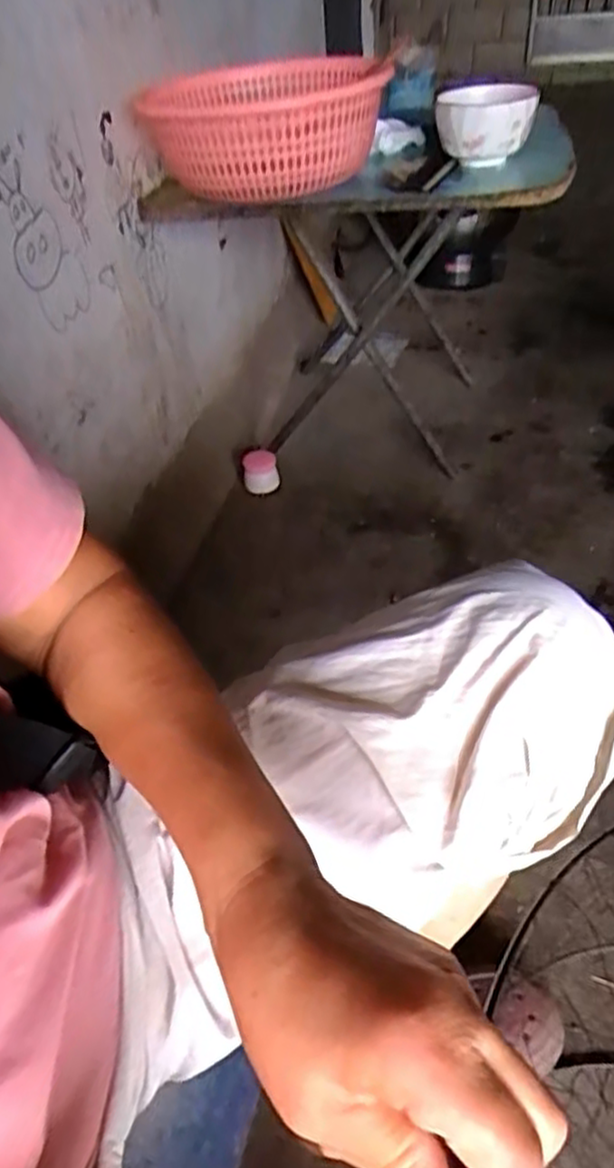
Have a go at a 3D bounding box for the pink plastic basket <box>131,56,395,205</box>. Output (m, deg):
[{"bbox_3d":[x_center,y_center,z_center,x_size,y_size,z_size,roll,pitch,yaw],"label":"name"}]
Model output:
[{"bbox_3d":[-0.068,-0.607,0.923,0.295,0.111,0.315,-8,44,-2],"label":"pink plastic basket"}]

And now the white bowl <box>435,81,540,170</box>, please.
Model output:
[{"bbox_3d":[0.236,-0.605,0.917,0.122,0.081,0.138,-2,44,5],"label":"white bowl"}]

